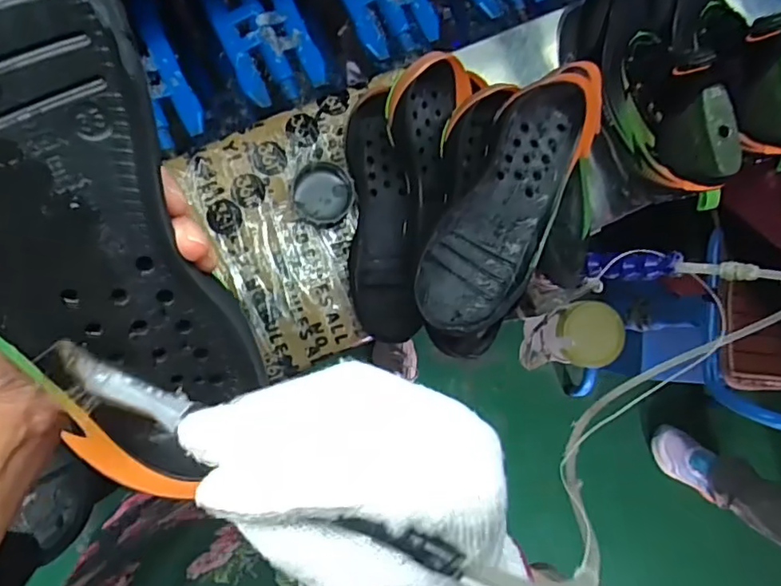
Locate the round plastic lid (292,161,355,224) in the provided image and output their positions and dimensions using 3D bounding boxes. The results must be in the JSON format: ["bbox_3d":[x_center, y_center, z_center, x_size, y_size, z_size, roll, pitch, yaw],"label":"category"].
[{"bbox_3d":[-0.067,-0.098,0.573,0.055,0.024,0.058,0,89,-9],"label":"round plastic lid"}]

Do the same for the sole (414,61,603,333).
[{"bbox_3d":[0.103,-0.078,0.479,0.083,0.035,0.242,31,84,-7],"label":"sole"}]

